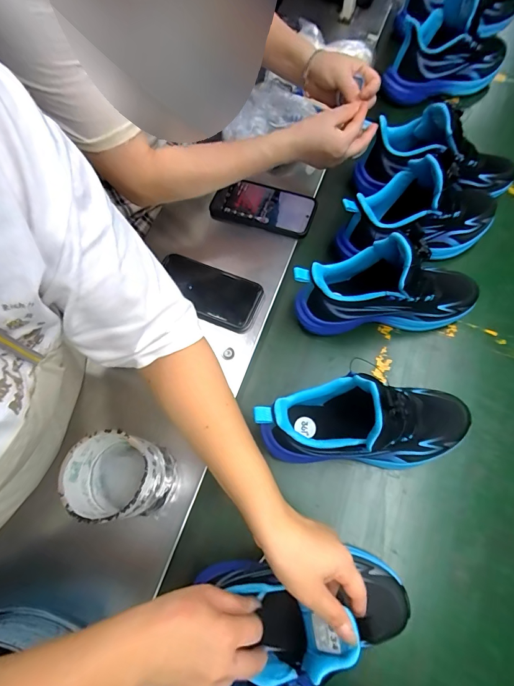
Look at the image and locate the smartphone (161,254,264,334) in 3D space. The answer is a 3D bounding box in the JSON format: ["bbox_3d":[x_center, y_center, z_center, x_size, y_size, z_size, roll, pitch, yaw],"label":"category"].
[{"bbox_3d":[-0.074,-0.074,0.526,0.159,0.017,0.084,21,70,9],"label":"smartphone"}]

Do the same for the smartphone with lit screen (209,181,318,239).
[{"bbox_3d":[0.013,-0.221,0.579,0.159,0.016,0.080,19,70,8],"label":"smartphone with lit screen"}]

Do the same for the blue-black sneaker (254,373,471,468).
[{"bbox_3d":[0.126,0.094,0.410,0.252,0.141,0.089,0,68,1],"label":"blue-black sneaker"}]

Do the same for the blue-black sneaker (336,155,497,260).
[{"bbox_3d":[0.241,-0.200,0.520,0.244,0.147,0.094,-7,69,-2],"label":"blue-black sneaker"}]

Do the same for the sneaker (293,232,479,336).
[{"bbox_3d":[0.178,-0.076,0.480,0.256,0.146,0.081,-4,68,-1],"label":"sneaker"}]

